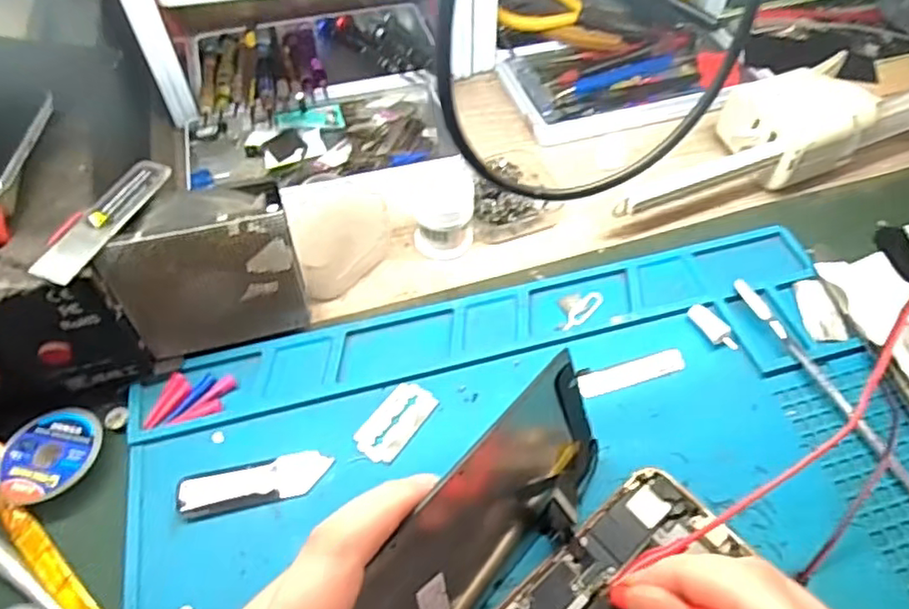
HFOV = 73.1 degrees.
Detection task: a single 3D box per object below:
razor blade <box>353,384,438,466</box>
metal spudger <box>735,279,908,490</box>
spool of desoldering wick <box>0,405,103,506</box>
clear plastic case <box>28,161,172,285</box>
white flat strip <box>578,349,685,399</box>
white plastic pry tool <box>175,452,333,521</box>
[{"bbox_3d":[-0.028,0.057,0.297,0.023,0.004,0.042,31,58,15],"label":"razor blade"},{"bbox_3d":[0.190,0.053,0.294,0.010,0.005,0.170,-20,56,-14],"label":"metal spudger"},{"bbox_3d":[-0.184,0.068,0.278,0.041,0.010,0.045,0,54,0],"label":"spool of desoldering wick"},{"bbox_3d":[-0.147,-0.036,0.256,0.019,0.007,0.069,18,56,12],"label":"clear plastic case"},{"bbox_3d":[0.091,0.035,0.313,0.057,0.004,0.012,-15,66,-11],"label":"white flat strip"},{"bbox_3d":[-0.090,0.080,0.276,0.066,0.004,0.020,-11,55,-8],"label":"white plastic pry tool"}]

